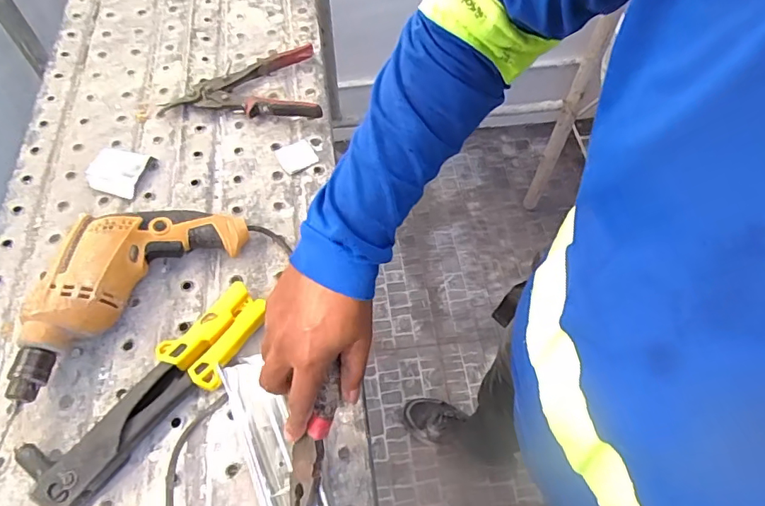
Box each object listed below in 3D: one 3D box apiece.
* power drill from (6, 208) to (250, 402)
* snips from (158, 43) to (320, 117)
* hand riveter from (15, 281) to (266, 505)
[{"bbox_3d":[-0.277,0.018,0.522,0.122,0.067,0.266,38,65,20],"label":"power drill"},{"bbox_3d":[-0.201,-0.230,0.700,0.214,0.031,0.136,-7,59,-5],"label":"snips"},{"bbox_3d":[-0.211,0.129,0.475,0.073,0.031,0.239,40,66,21],"label":"hand riveter"}]

